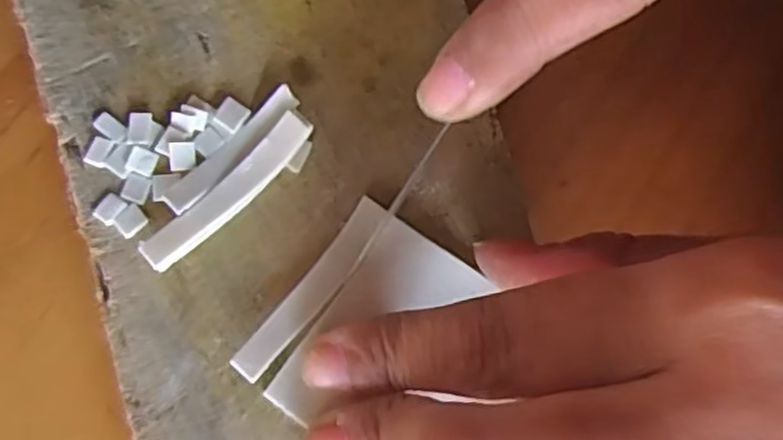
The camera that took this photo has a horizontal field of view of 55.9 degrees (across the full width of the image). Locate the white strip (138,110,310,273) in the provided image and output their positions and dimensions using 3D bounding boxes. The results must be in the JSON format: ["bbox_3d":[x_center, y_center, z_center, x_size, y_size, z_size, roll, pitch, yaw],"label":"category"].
[{"bbox_3d":[-0.037,-0.007,0.168,0.008,0.006,0.046,44,82,10],"label":"white strip"}]

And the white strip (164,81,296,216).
[{"bbox_3d":[-0.037,-0.016,0.170,0.038,0.004,0.007,-44,79,-8],"label":"white strip"}]

